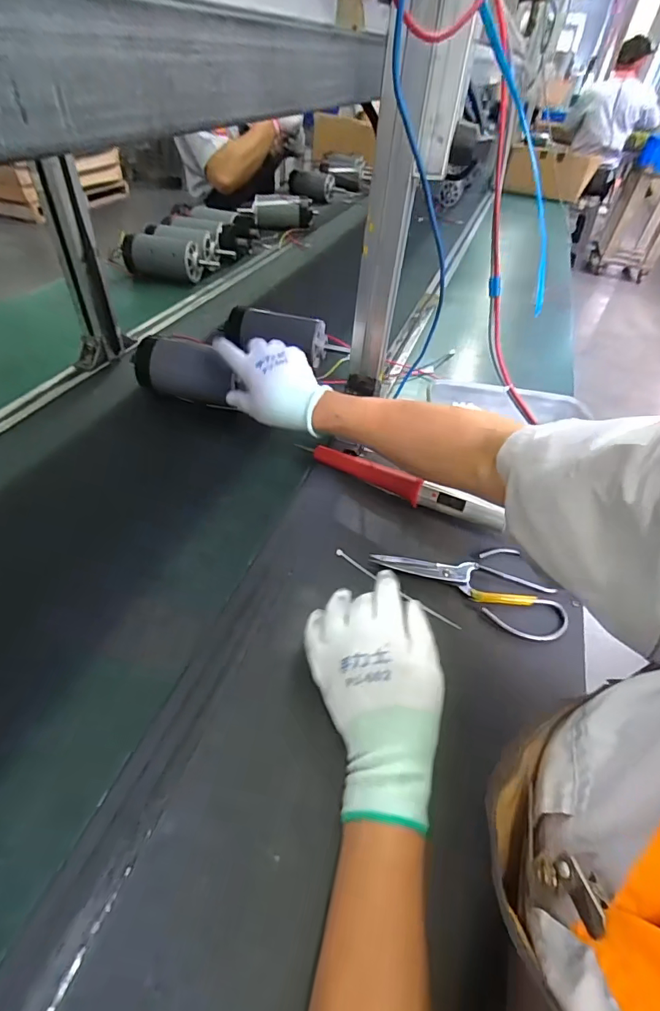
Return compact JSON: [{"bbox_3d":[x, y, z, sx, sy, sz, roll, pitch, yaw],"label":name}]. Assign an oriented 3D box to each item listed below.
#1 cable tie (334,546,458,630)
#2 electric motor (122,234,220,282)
[{"bbox_3d":[0.067,0.085,0.462,0.148,0.004,0.008,30,50,21],"label":"cable tie"},{"bbox_3d":[-0.357,-0.545,0.983,0.202,0.069,0.069,5,46,-1],"label":"electric motor"}]

